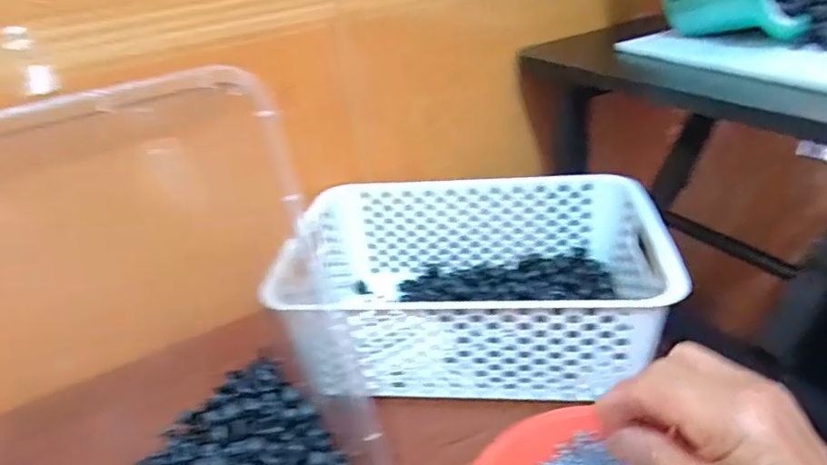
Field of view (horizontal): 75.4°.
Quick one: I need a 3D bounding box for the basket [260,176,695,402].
[{"bbox_3d":[0.049,0.045,0.490,0.312,0.107,0.198,-2,32,9],"label":"basket"}]

